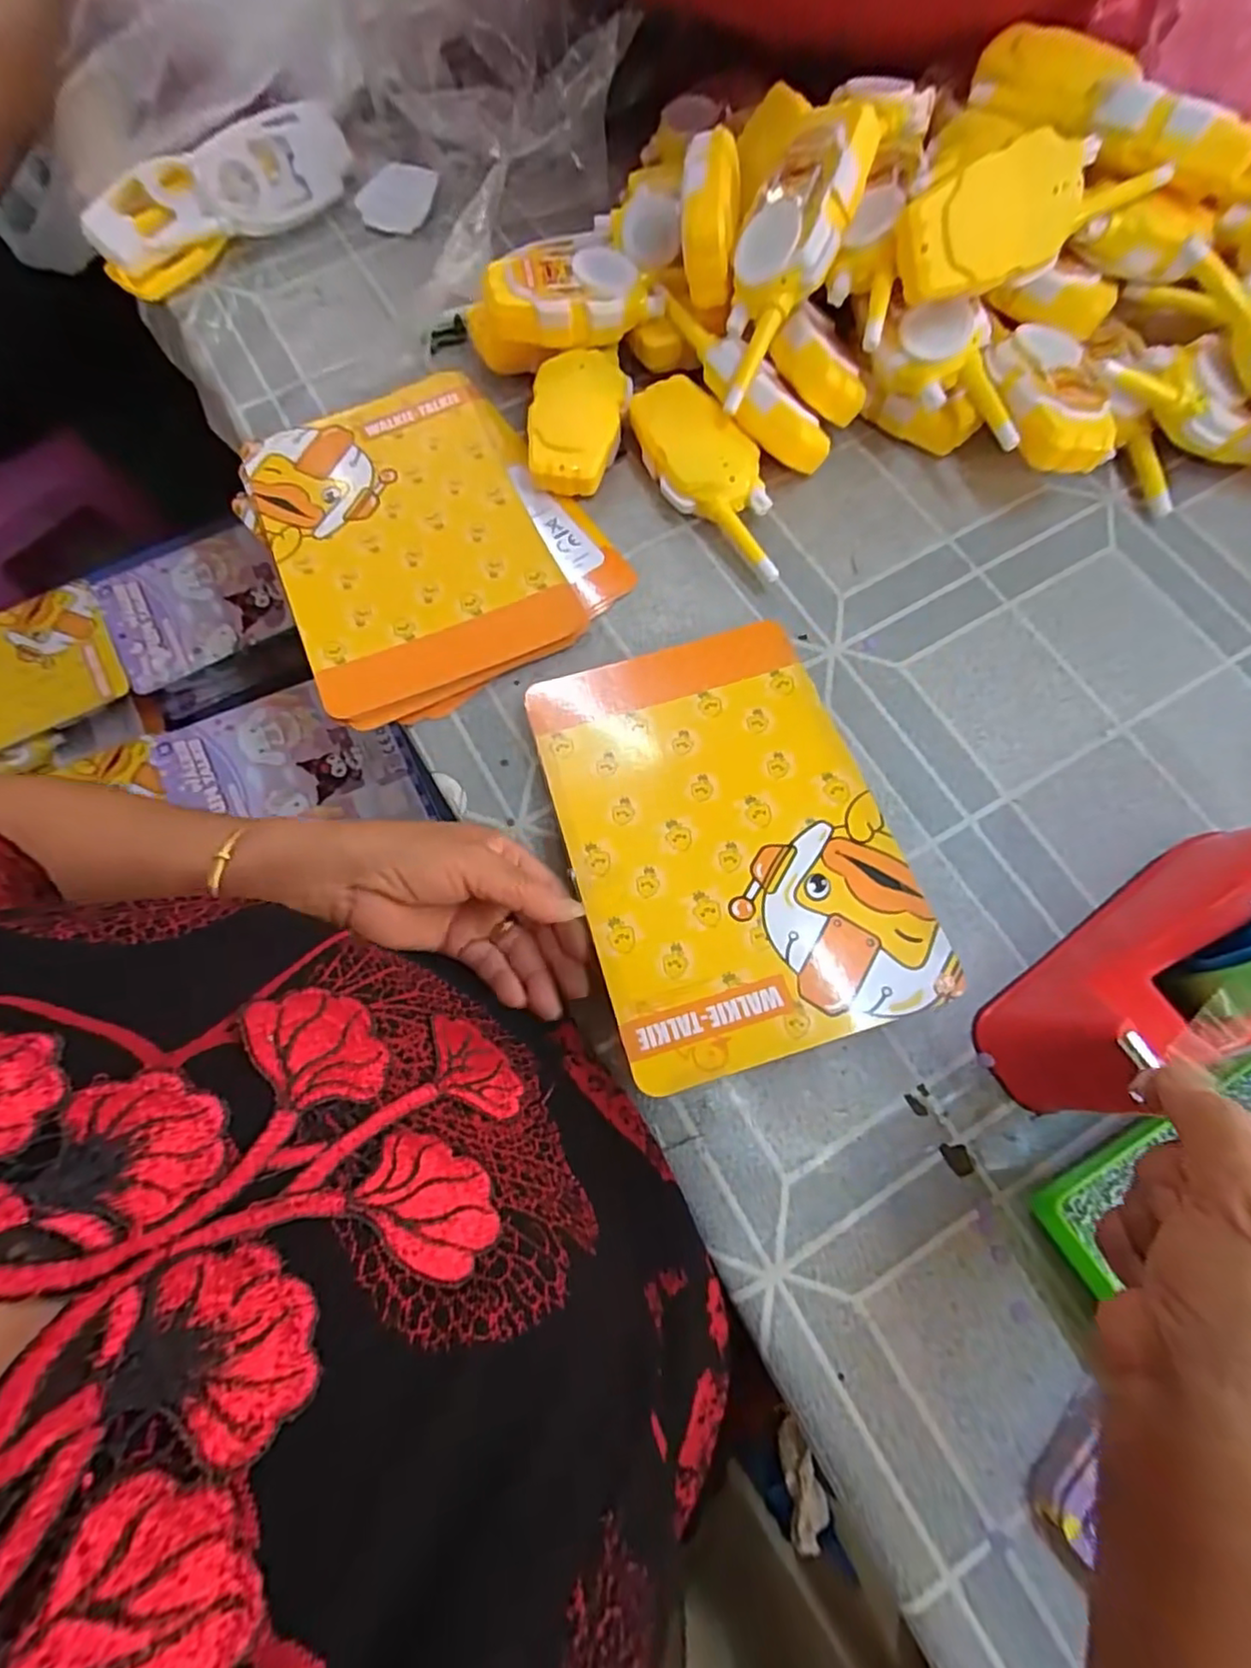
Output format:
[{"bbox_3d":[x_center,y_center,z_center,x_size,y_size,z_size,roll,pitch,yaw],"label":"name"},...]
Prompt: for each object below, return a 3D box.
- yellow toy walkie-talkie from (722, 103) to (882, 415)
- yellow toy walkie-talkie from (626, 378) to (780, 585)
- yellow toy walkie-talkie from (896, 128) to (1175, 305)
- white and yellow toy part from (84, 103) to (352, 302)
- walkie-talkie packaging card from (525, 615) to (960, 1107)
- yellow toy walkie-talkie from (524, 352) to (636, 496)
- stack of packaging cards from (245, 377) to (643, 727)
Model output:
[{"bbox_3d":[0.095,-0.355,0.405,0.063,0.034,0.156,27,112,8],"label":"yellow toy walkie-talkie"},{"bbox_3d":[0.059,-0.245,0.445,0.056,0.036,0.164,-32,76,-8],"label":"yellow toy walkie-talkie"},{"bbox_3d":[0.239,-0.366,0.382,0.160,0.062,0.034,-19,32,-1],"label":"yellow toy walkie-talkie"},{"bbox_3d":[-0.331,-0.531,0.536,0.229,0.036,0.077,-39,78,-10],"label":"white and yellow toy part"},{"bbox_3d":[0.053,-0.006,0.359,0.168,0.004,0.245,-16,66,-4],"label":"walkie-talkie packaging card"},{"bbox_3d":[-0.033,-0.292,0.461,0.066,0.034,0.100,3,74,1],"label":"yellow toy walkie-talkie"},{"bbox_3d":[-0.140,-0.207,0.448,0.208,0.016,0.247,-30,76,-8],"label":"stack of packaging cards"}]

